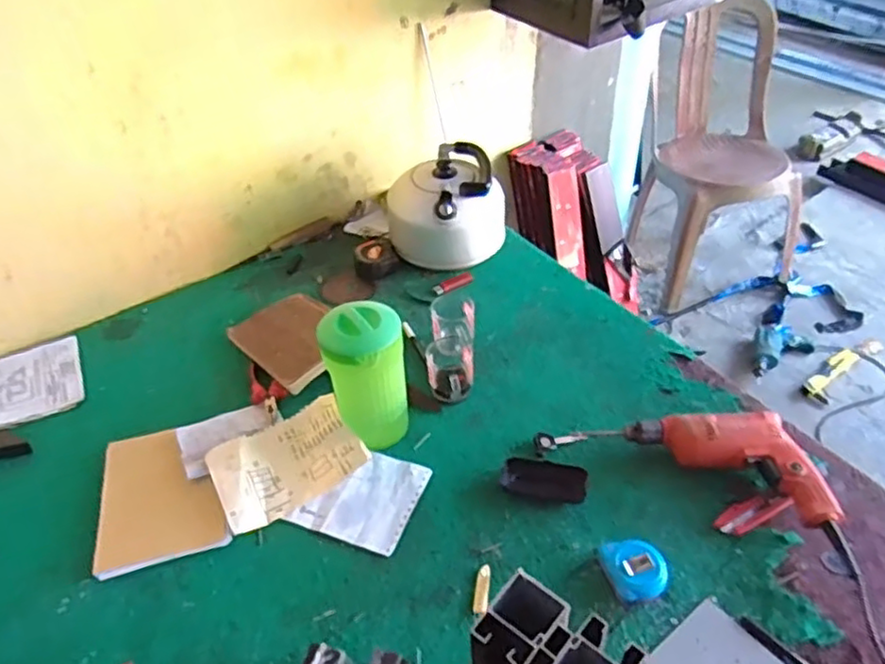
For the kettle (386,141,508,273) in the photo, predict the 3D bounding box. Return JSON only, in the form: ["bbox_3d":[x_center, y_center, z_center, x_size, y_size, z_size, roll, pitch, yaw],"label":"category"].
[{"bbox_3d":[0.007,-0.225,1.249,0.195,0.162,0.184,-31,50,-27],"label":"kettle"}]

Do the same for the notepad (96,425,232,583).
[{"bbox_3d":[-0.374,0.216,0.895,0.157,0.008,0.197,-12,48,-10],"label":"notepad"}]

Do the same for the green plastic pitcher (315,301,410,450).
[{"bbox_3d":[-0.102,0.067,0.921,0.104,0.201,0.101,-2,43,1],"label":"green plastic pitcher"}]

